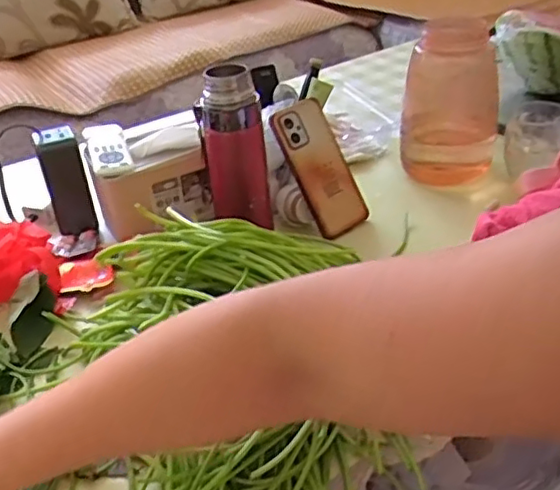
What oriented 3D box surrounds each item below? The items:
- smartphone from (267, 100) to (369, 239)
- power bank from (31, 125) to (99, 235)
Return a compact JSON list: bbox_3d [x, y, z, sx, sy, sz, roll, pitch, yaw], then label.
[{"bbox_3d":[0.051,-0.093,0.761,0.072,0.164,0.013,-34,16,-20],"label":"smartphone"},{"bbox_3d":[-0.262,-0.078,0.780,0.049,0.132,0.021,-17,35,-18],"label":"power bank"}]

